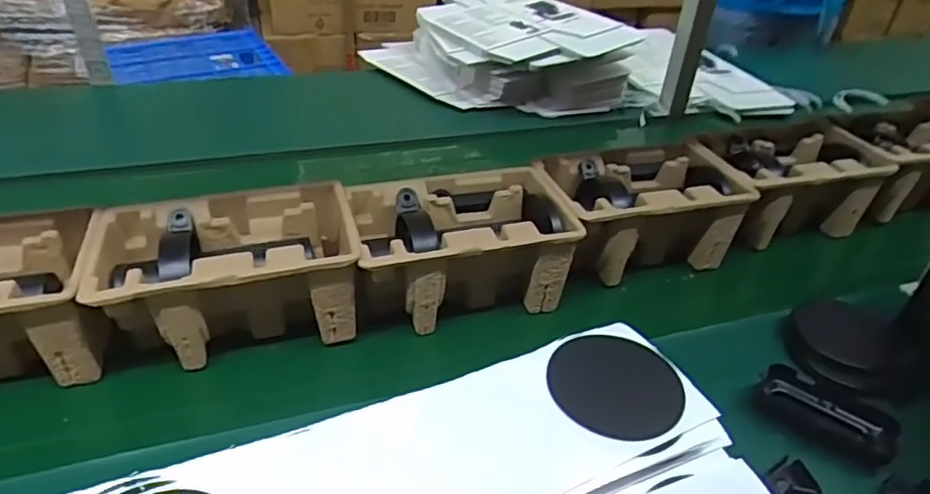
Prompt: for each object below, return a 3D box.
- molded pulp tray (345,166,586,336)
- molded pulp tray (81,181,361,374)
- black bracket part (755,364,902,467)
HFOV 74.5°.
[{"bbox_3d":[-0.005,0.000,0.648,0.209,0.105,0.145,-7,35,-14],"label":"molded pulp tray"},{"bbox_3d":[-0.220,0.026,0.585,0.220,0.102,0.140,-8,35,-15],"label":"molded pulp tray"},{"bbox_3d":[0.320,0.143,0.542,0.107,0.029,0.063,26,41,31],"label":"black bracket part"}]

